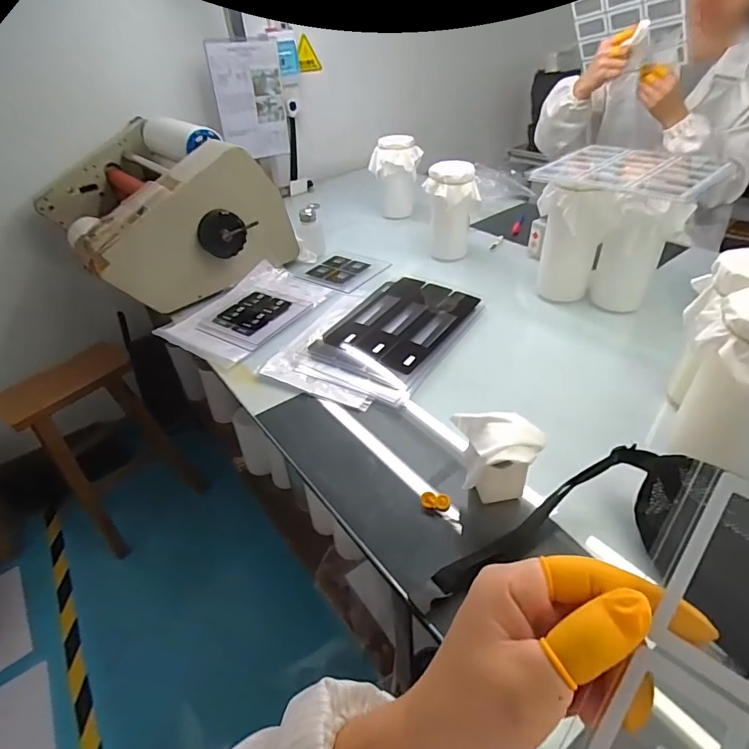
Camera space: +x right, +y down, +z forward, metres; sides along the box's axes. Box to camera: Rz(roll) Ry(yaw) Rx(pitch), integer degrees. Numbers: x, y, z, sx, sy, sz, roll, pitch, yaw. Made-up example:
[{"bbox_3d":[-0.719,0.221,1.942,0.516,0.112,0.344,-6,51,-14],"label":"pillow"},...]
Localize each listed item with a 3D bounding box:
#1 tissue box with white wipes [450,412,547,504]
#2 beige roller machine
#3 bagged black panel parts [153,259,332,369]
[{"bbox_3d":[0.149,0.106,0.530,0.103,0.114,0.067,-2,40,4],"label":"tissue box with white wipes"},{"bbox_3d":[-0.549,-0.421,1.118,0.416,0.289,0.600,-32,46,-28],"label":"beige roller machine"},{"bbox_3d":[-0.265,-0.144,0.966,0.222,0.025,0.327,22,47,29],"label":"bagged black panel parts"}]

